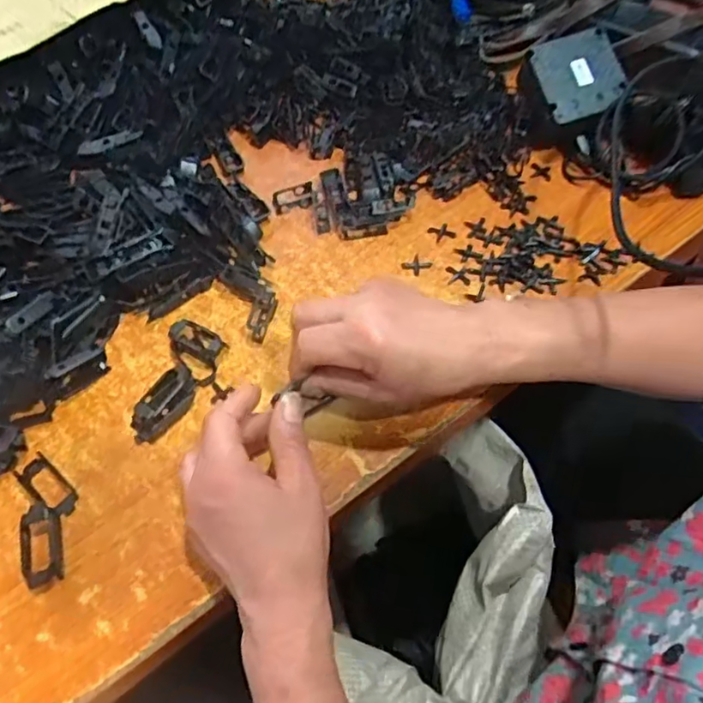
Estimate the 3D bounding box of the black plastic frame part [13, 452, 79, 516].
[{"bbox_3d":[-0.203,0.090,0.411,0.053,0.005,0.022,34,65,24],"label":"black plastic frame part"}]

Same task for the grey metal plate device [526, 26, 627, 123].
[{"bbox_3d":[0.196,-0.239,0.528,0.065,0.011,0.079,-16,81,-2],"label":"grey metal plate device"}]

